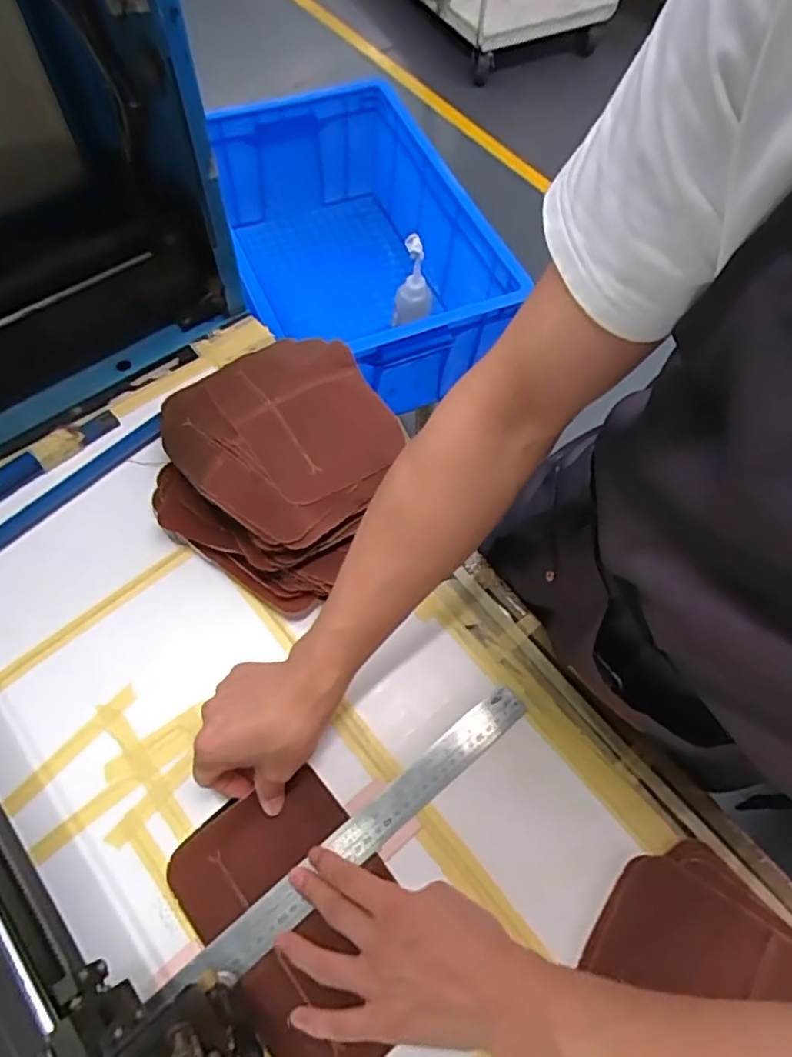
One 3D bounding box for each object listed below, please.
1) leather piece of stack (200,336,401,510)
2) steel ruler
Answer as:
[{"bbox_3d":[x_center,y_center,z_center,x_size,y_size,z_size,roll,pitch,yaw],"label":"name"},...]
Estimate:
[{"bbox_3d":[-0.088,-0.119,0.575,0.135,0.045,0.199,-27,68,-16],"label":"leather piece of stack"},{"bbox_3d":[-0.029,0.240,0.476,0.337,0.005,0.029,-35,68,-18],"label":"steel ruler"}]

